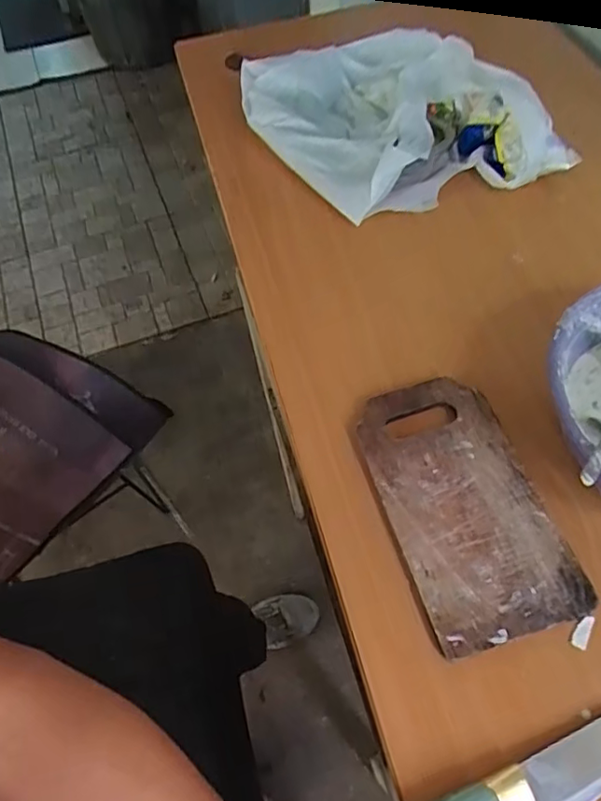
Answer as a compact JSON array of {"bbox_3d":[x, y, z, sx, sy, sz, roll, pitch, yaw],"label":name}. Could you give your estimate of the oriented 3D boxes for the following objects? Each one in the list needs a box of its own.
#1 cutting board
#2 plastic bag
[{"bbox_3d":[0.141,0.086,0.503,0.128,0.016,0.238,-15,60,-7],"label":"cutting board"},{"bbox_3d":[0.122,-0.386,0.772,0.264,0.107,0.387,-29,63,-15],"label":"plastic bag"}]

